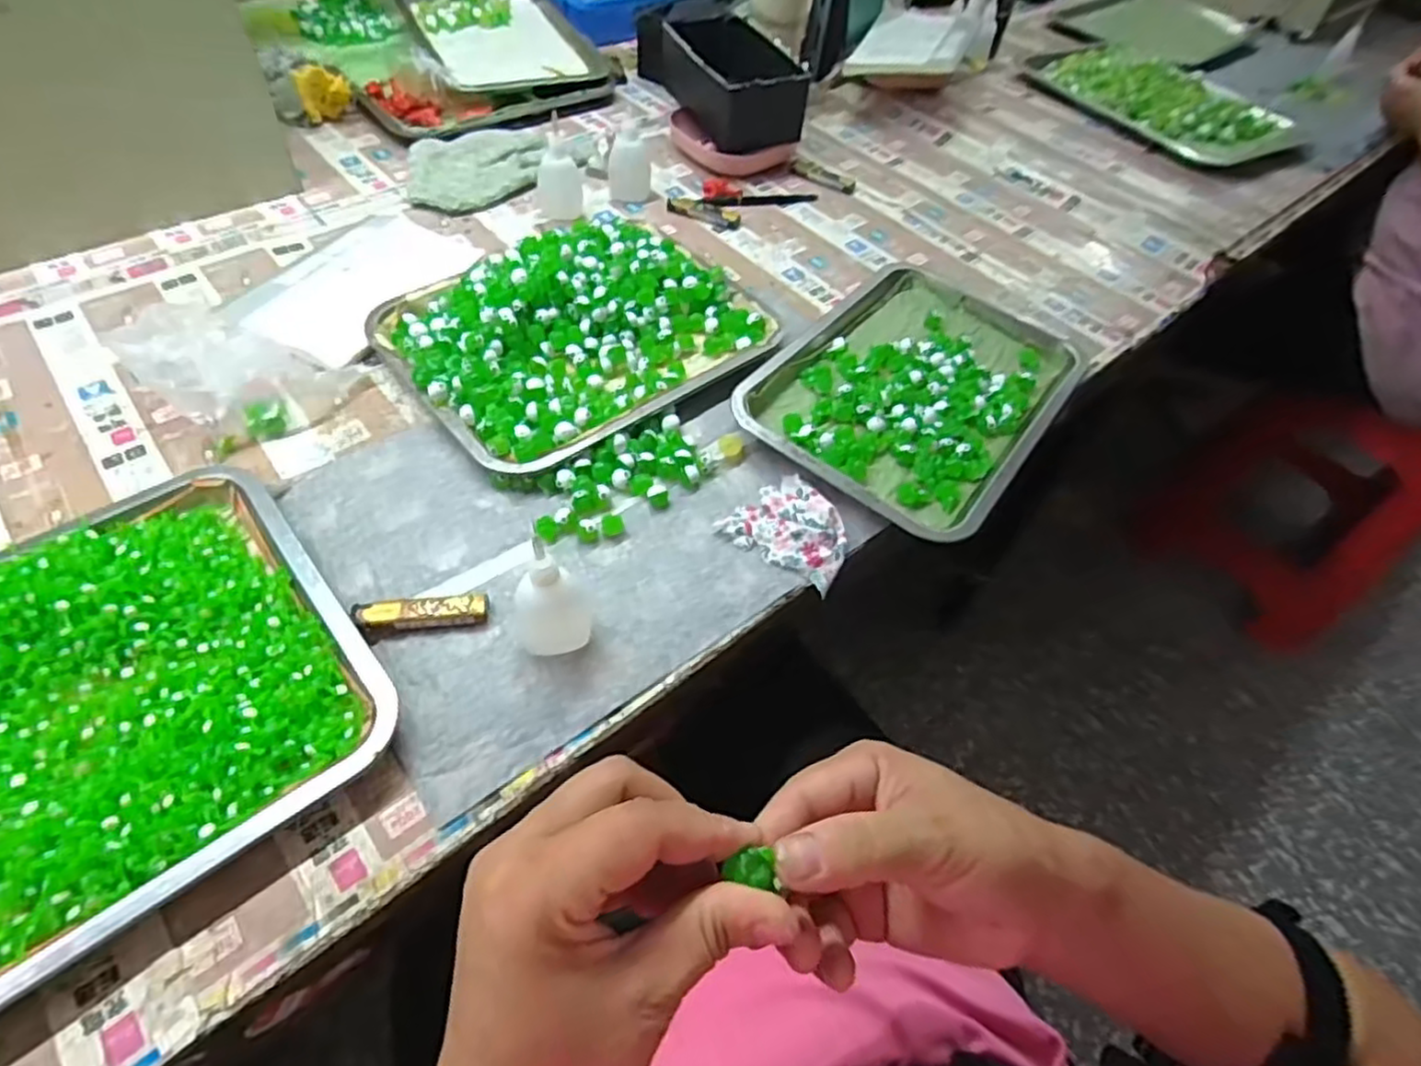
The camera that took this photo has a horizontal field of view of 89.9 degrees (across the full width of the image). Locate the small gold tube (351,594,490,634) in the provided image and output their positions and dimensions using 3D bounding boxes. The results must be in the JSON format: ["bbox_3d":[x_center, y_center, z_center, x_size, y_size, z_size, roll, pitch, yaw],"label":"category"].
[{"bbox_3d":[-0.178,0.050,0.440,0.077,0.015,0.021,-7,55,-10],"label":"small gold tube"}]

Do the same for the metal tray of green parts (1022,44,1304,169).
[{"bbox_3d":[0.541,-0.524,0.872,0.161,0.039,0.318,-30,62,-25],"label":"metal tray of green parts"}]

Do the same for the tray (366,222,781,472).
[{"bbox_3d":[-0.108,-0.177,0.596,0.290,0.042,0.228,-33,63,-25],"label":"tray"}]

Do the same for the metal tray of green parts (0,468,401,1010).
[{"bbox_3d":[-0.357,0.105,0.372,0.311,0.033,0.255,-34,63,-25],"label":"metal tray of green parts"}]

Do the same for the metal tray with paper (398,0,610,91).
[{"bbox_3d":[-0.262,-0.626,0.896,0.189,0.030,0.263,-22,59,-19],"label":"metal tray with paper"}]

